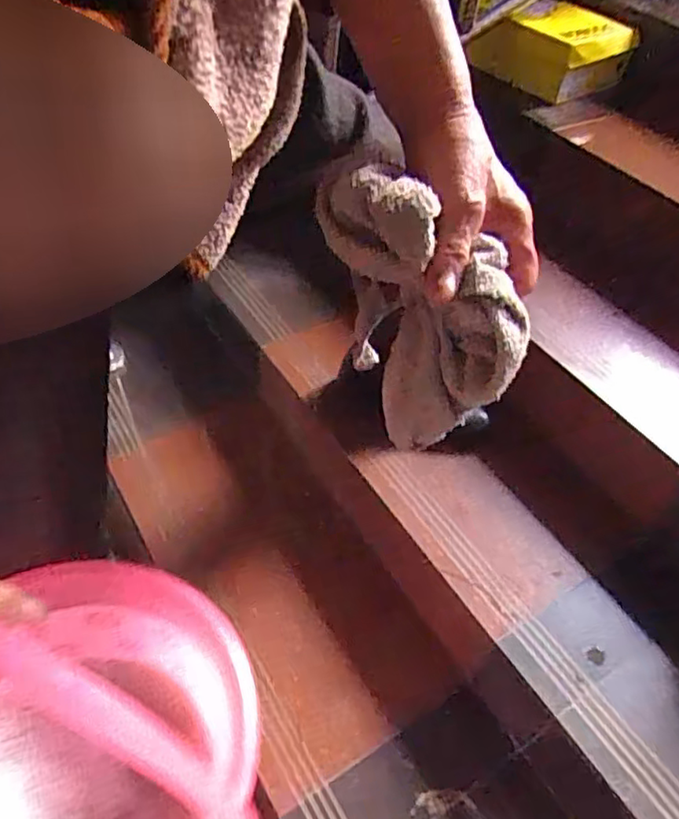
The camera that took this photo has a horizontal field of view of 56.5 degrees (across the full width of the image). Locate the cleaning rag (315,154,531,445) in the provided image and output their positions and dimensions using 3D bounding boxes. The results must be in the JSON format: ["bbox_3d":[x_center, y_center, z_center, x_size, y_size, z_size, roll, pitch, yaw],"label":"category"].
[{"bbox_3d":[0.051,-0.059,0.431,0.151,0.185,0.046,37,53,24],"label":"cleaning rag"}]

